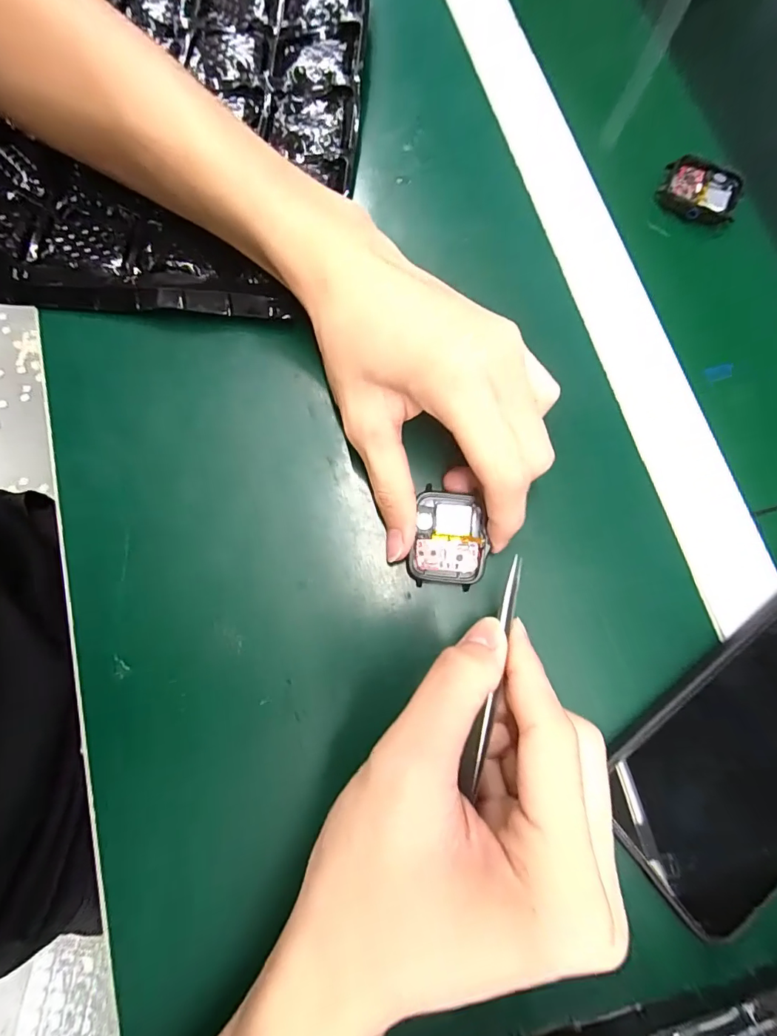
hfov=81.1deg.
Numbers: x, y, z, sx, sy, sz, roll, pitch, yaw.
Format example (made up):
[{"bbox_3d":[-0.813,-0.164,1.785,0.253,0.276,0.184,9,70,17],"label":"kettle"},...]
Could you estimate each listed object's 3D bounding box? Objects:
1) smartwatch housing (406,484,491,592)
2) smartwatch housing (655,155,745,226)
[{"bbox_3d":[0.030,0.011,0.222,0.036,0.011,0.045,9,93,3],"label":"smartwatch housing"},{"bbox_3d":[0.191,-0.200,0.278,0.046,0.009,0.035,27,77,5],"label":"smartwatch housing"}]

